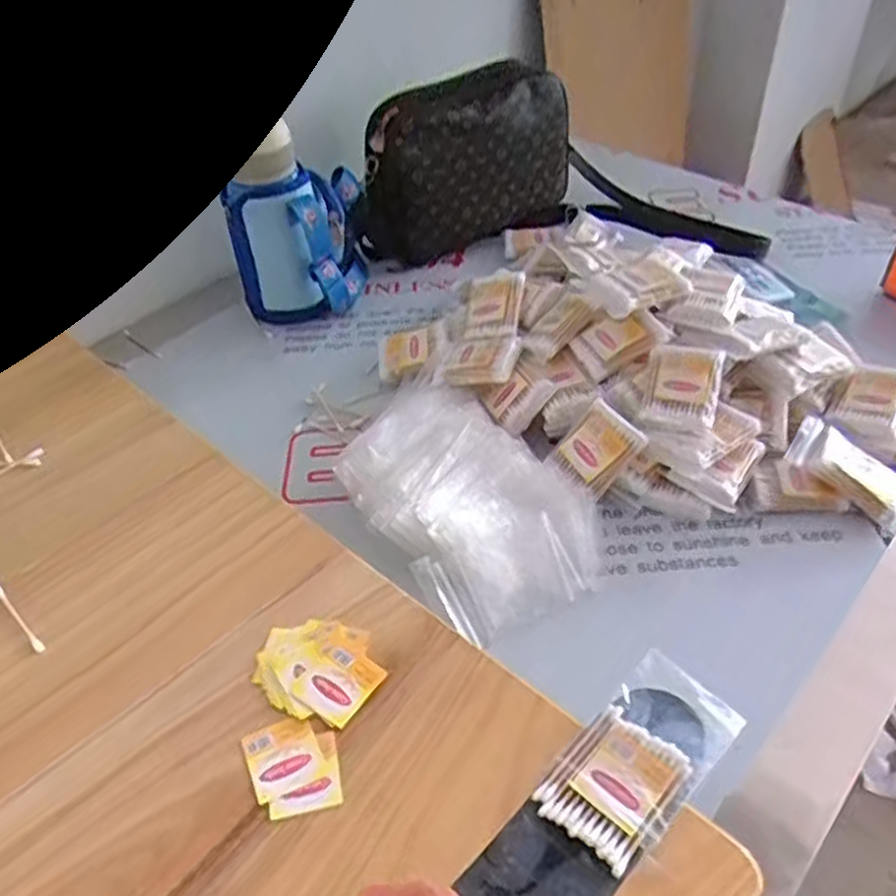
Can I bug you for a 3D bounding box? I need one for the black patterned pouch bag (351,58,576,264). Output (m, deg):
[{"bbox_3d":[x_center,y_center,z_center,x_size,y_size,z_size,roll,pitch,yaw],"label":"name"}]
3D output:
[{"bbox_3d":[0.024,-0.338,0.908,0.281,0.205,0.079,-28,49,-27],"label":"black patterned pouch bag"}]

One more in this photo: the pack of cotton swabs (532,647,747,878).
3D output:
[{"bbox_3d":[0.109,0.172,0.435,0.066,0.008,0.122,31,51,30],"label":"pack of cotton swabs"}]

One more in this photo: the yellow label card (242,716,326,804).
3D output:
[{"bbox_3d":[-0.093,0.174,0.439,0.040,0.004,0.040,-20,46,-20],"label":"yellow label card"}]

